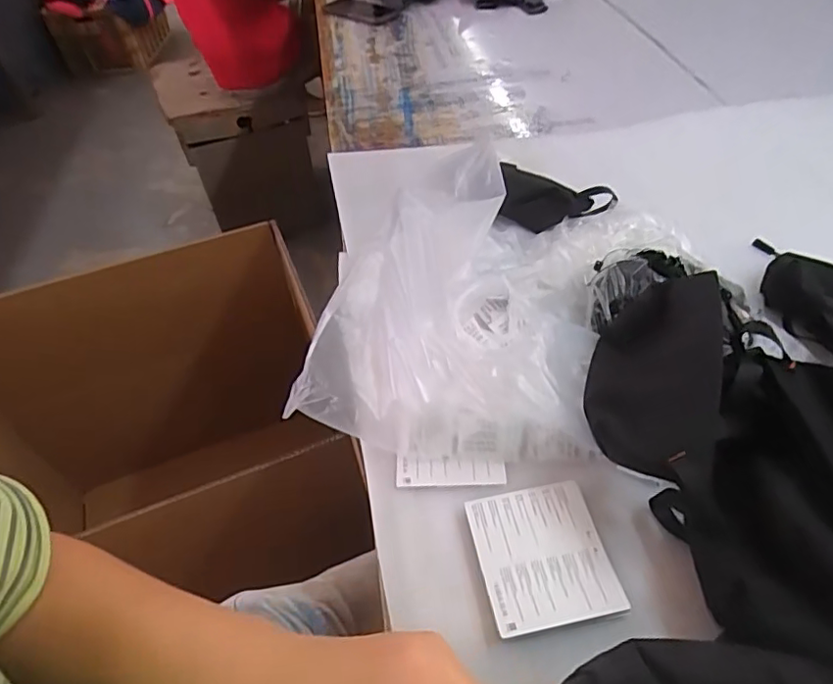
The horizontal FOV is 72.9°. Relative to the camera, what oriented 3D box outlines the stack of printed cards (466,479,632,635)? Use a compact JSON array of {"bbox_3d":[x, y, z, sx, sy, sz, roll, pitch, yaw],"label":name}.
[{"bbox_3d":[0.090,0.152,0.405,0.090,0.007,0.099,-10,47,-6],"label":"stack of printed cards"}]

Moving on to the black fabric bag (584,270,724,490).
[{"bbox_3d":[0.181,0.012,0.431,0.086,0.037,0.197,13,51,16],"label":"black fabric bag"}]

